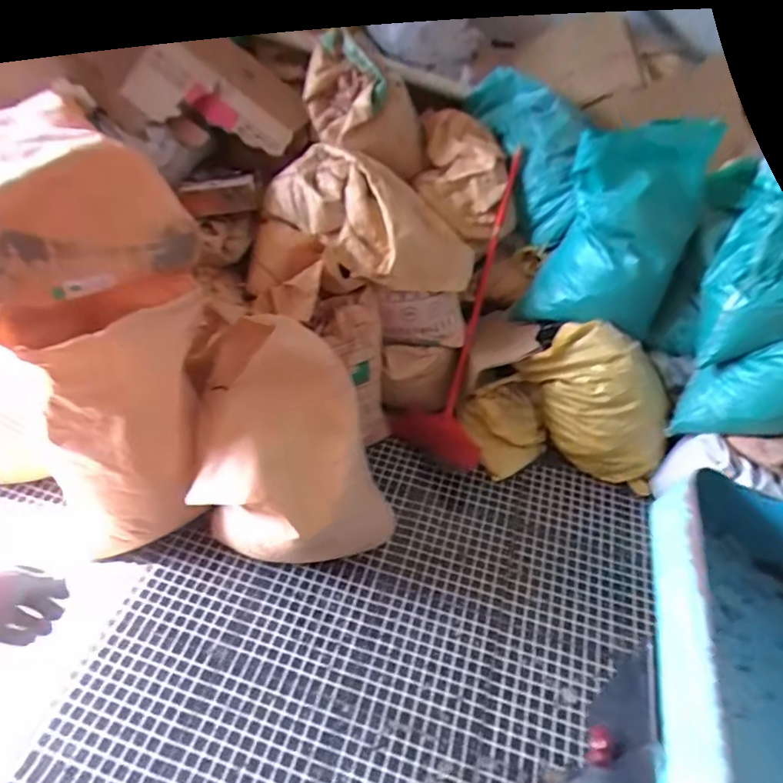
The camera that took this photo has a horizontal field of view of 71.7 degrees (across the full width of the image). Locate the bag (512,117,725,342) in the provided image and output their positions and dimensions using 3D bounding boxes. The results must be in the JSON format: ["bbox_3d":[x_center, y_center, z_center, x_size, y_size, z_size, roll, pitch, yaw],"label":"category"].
[{"bbox_3d":[0.634,-0.437,1.502,0.393,0.604,0.137,9,26,-9],"label":"bag"}]

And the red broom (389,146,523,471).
[{"bbox_3d":[0.241,-0.259,1.735,0.294,0.127,0.978,15,91,7],"label":"red broom"}]

